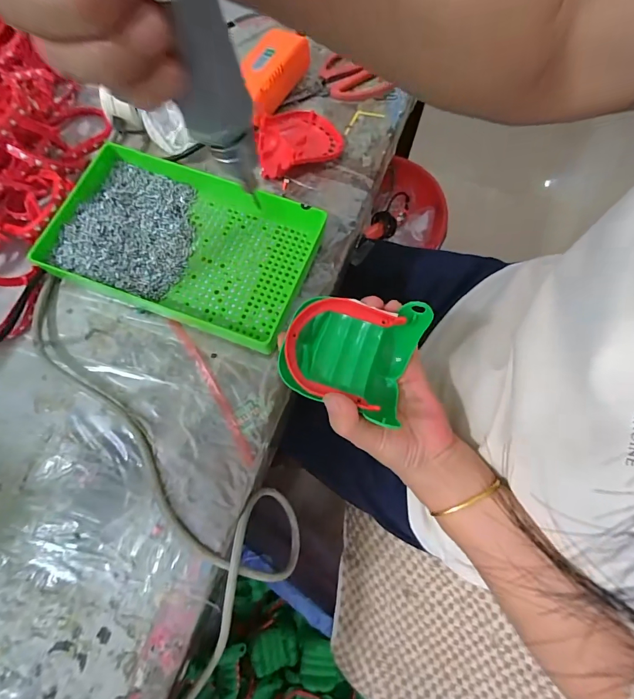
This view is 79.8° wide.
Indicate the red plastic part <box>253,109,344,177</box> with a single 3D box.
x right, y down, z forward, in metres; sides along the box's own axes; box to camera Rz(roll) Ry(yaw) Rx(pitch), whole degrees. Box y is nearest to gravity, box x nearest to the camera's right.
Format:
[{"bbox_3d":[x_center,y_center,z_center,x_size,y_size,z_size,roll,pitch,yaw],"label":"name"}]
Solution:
[{"bbox_3d":[-0.023,-0.235,0.422,0.100,0.029,0.079,-31,75,-10],"label":"red plastic part"}]

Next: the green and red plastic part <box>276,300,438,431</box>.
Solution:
[{"bbox_3d":[0.025,0.005,0.288,0.095,0.049,0.081,17,72,5],"label":"green and red plastic part"}]

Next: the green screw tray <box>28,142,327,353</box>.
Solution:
[{"bbox_3d":[-0.129,-0.104,0.376,0.245,0.039,0.155,18,72,5],"label":"green screw tray"}]

